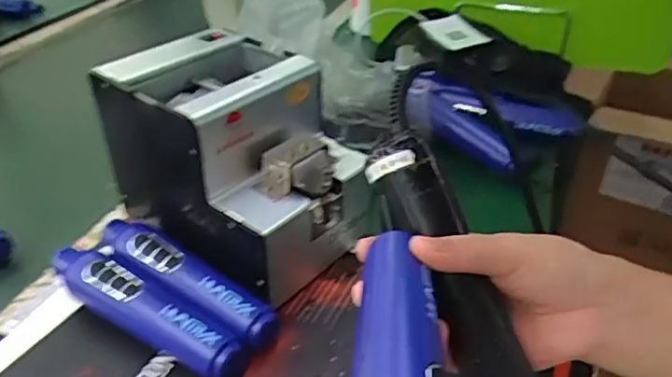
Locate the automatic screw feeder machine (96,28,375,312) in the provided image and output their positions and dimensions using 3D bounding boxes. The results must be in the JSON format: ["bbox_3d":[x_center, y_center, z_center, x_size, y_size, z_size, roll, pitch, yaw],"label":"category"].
[{"bbox_3d":[-0.077,-0.024,0.449,0.189,0.166,0.118,25,43,31],"label":"automatic screw feeder machine"}]

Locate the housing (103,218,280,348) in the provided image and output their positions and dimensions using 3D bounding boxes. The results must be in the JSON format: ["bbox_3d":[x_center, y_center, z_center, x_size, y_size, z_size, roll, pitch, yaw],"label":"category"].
[{"bbox_3d":[-0.118,0.069,0.423,0.178,0.037,0.035,24,43,30],"label":"housing"}]

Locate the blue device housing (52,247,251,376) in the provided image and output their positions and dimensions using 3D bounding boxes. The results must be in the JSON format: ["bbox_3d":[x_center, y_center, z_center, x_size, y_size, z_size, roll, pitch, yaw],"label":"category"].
[{"bbox_3d":[-0.138,0.085,0.396,0.181,0.034,0.034,20,41,26],"label":"blue device housing"}]

